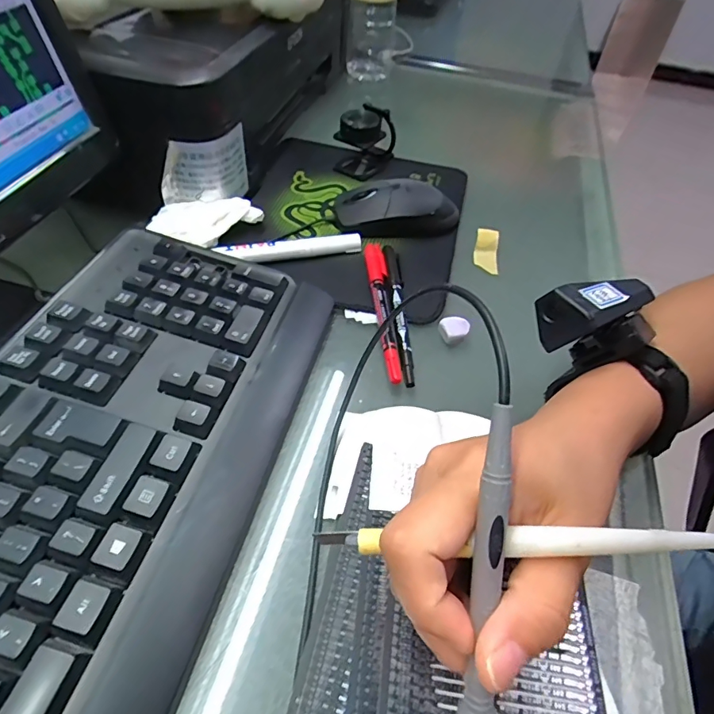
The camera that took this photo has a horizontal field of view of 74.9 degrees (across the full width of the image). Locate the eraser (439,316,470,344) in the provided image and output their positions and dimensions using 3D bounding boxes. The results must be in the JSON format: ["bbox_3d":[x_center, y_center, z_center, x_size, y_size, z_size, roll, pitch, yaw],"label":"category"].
[{"bbox_3d":[0.071,-0.022,0.341,0.021,0.006,0.020,-14,52,-16],"label":"eraser"}]

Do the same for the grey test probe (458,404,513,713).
[{"bbox_3d":[0.044,0.077,0.156,0.010,0.123,0.007,3,5,-2],"label":"grey test probe"}]

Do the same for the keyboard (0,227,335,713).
[{"bbox_3d":[-0.143,0.087,0.207,0.151,0.039,0.422,12,49,6],"label":"keyboard"}]

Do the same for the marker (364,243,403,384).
[{"bbox_3d":[0.019,-0.040,0.348,0.015,0.012,0.139,-1,49,-6],"label":"marker"}]

